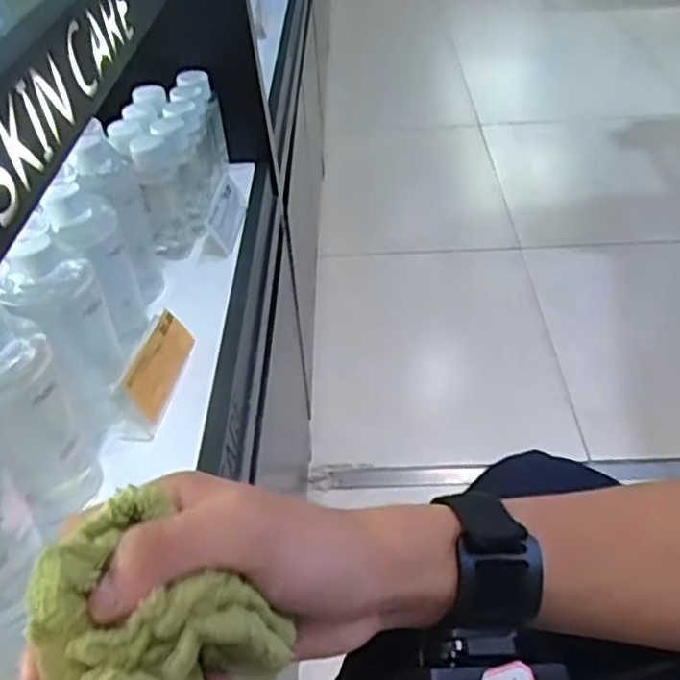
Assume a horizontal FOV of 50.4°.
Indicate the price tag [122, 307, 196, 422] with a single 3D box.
[{"bbox_3d":[-0.124,0.016,0.507,0.006,0.042,0.084,-10,43,22],"label":"price tag"}]

